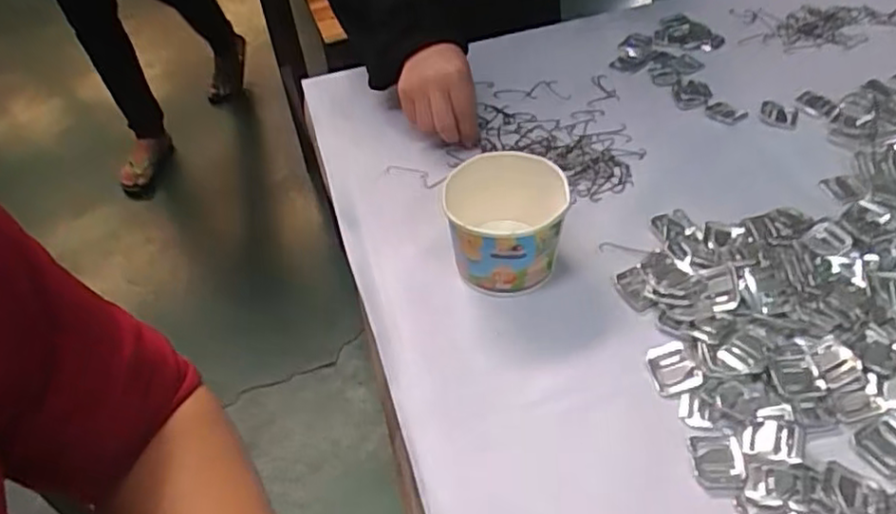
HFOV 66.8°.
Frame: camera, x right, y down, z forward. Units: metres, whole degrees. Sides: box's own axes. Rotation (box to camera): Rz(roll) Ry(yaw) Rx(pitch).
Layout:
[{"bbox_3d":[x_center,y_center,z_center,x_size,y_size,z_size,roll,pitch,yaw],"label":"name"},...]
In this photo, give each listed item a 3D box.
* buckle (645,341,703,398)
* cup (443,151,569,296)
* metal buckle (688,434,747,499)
[{"bbox_3d":[0.150,0.075,0.456,0.030,0.004,0.037,-21,53,6],"label":"buckle"},{"bbox_3d":[0.044,-0.025,0.517,0.086,0.078,0.089,-3,45,3],"label":"cup"},{"bbox_3d":[0.162,0.124,0.406,0.029,0.005,0.038,2,45,7],"label":"metal buckle"}]

